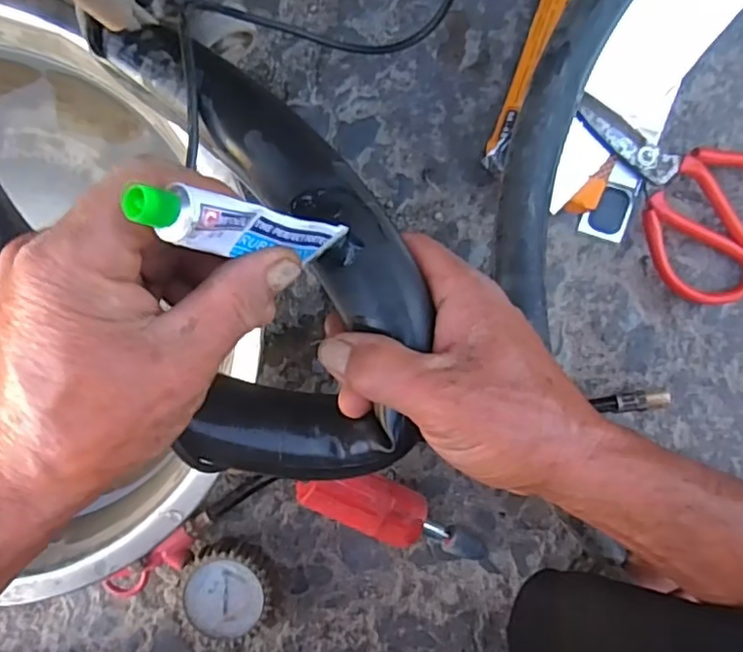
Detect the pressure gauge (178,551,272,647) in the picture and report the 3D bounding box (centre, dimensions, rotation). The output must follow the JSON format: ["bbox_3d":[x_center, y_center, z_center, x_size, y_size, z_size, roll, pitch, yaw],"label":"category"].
[{"bbox_3d":[-0.107,0.200,0.483,0.065,0.039,0.065,16,97,3],"label":"pressure gauge"}]

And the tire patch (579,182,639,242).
[{"bbox_3d":[0.169,-0.082,0.454,0.030,0.006,0.039,17,97,2],"label":"tire patch"}]

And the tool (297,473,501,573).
[{"bbox_3d":[0.027,0.137,0.457,0.167,0.030,0.035,26,98,-21],"label":"tool"}]

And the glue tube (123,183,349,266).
[{"bbox_3d":[-0.043,-0.034,0.229,0.013,0.098,0.018,14,98,30],"label":"glue tube"}]

